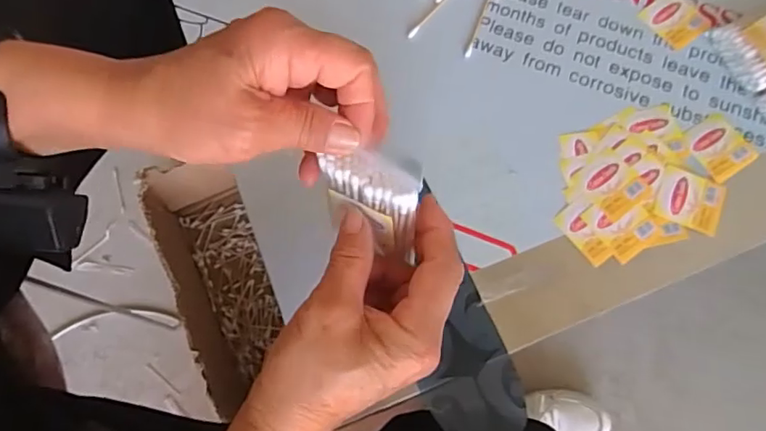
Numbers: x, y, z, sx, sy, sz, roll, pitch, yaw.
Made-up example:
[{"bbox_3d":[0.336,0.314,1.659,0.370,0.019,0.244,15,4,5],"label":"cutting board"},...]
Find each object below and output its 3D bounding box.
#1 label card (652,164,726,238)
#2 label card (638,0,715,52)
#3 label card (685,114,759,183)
[{"bbox_3d":[0.212,-0.011,0.384,0.043,0.004,0.041,22,72,8],"label":"label card"},{"bbox_3d":[0.229,-0.153,0.431,0.041,0.004,0.044,-38,74,-12],"label":"label card"},{"bbox_3d":[0.241,-0.050,0.396,0.041,0.004,0.044,-34,74,-11],"label":"label card"}]

